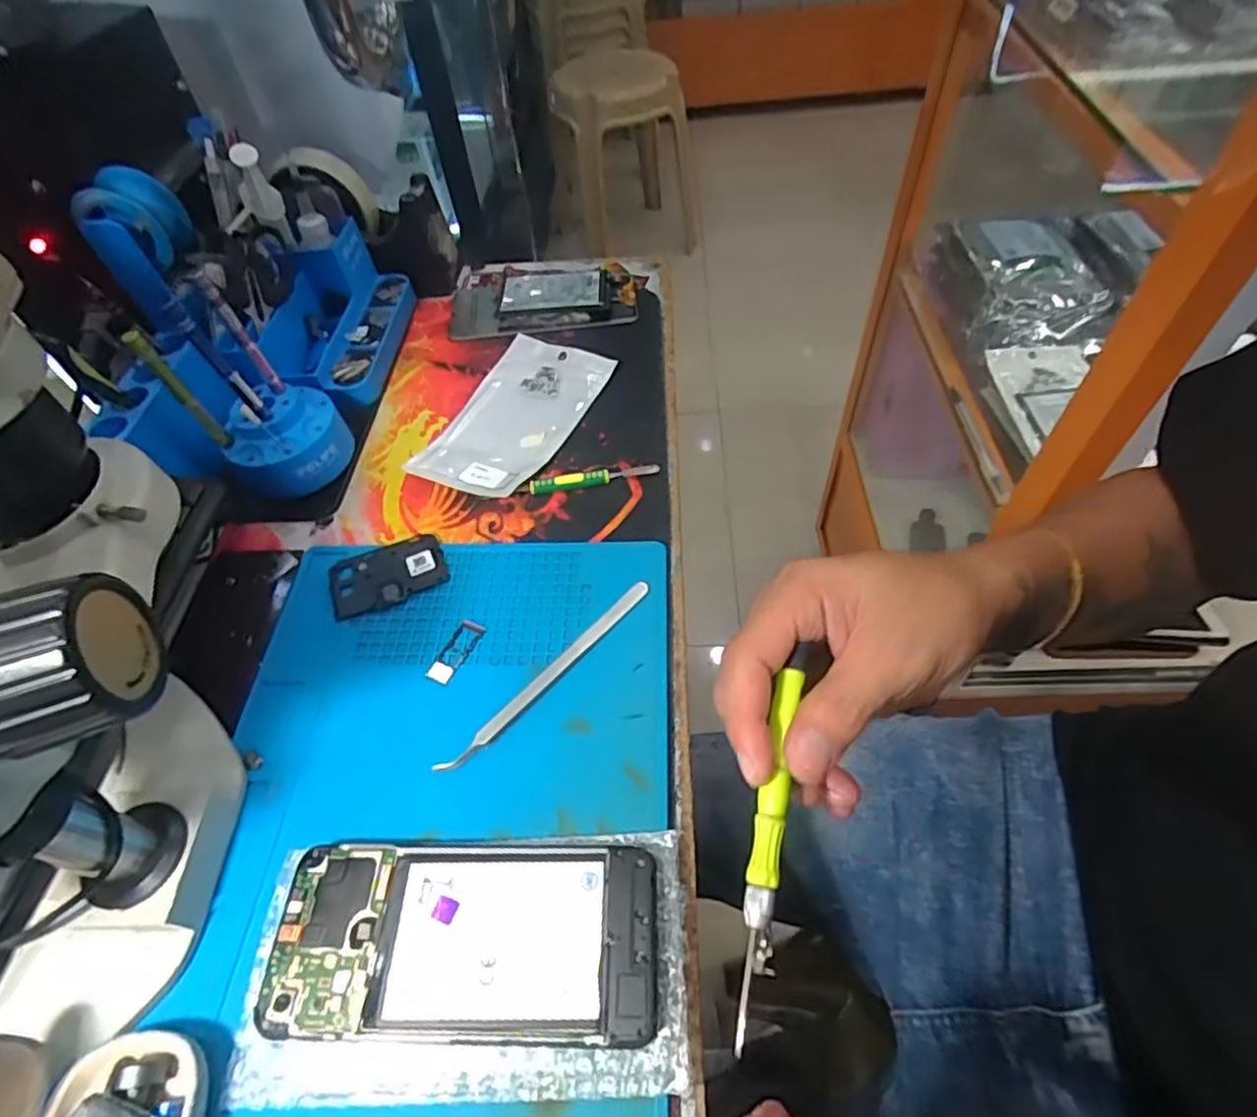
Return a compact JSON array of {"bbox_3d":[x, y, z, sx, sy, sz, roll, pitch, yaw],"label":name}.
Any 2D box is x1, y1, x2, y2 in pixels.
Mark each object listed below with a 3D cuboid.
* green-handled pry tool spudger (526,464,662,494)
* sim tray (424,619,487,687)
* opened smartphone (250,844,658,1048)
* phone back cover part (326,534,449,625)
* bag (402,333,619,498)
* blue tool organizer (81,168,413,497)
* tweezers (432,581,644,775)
[{"bbox_3d":[-0.023,-0.055,0.447,0.087,0.008,0.012,-9,54,-2],"label":"green-handled pry tool spudger"},{"bbox_3d":[-0.098,0.052,0.374,0.015,0.004,0.041,21,58,18],"label":"sim tray"},{"bbox_3d":[-0.069,0.161,0.283,0.160,0.016,0.071,-1,54,4],"label":"opened smartphone"},{"bbox_3d":[-0.150,0.009,0.412,0.069,0.005,0.048,-20,55,-10],"label":"phone back cover part"},{"bbox_3d":[-0.083,-0.105,0.484,0.084,0.012,0.155,22,59,19],"label":"bag"},{"bbox_3d":[-0.260,-0.175,0.462,0.130,0.152,0.238,1,54,5],"label":"blue tool organizer"},{"bbox_3d":[-0.041,0.063,0.361,0.010,0.006,0.148,36,64,26],"label":"tweezers"}]

